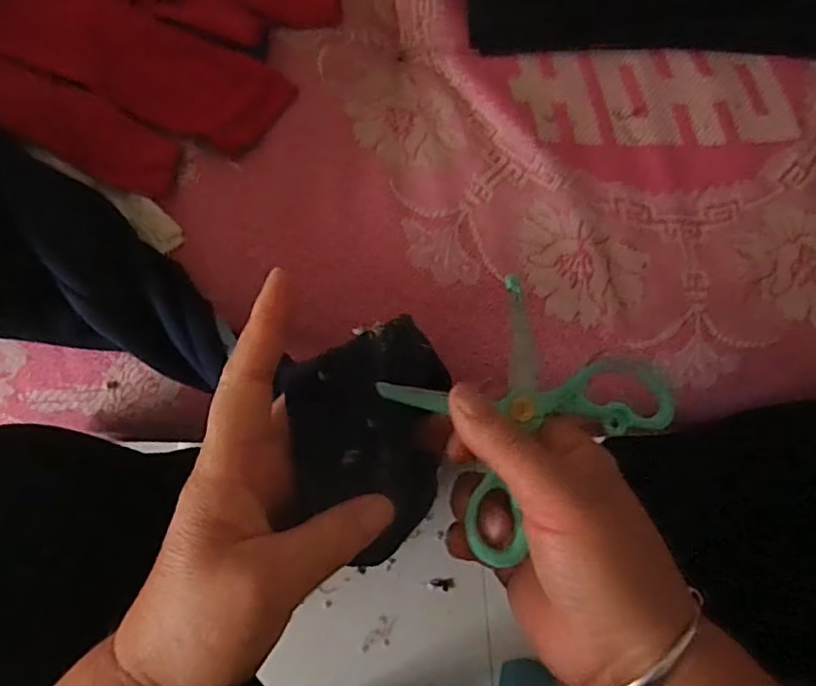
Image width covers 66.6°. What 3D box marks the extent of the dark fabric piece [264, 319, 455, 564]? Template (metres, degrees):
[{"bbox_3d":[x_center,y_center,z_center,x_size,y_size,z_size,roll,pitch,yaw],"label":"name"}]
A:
[{"bbox_3d":[-0.011,0.040,0.272,0.087,0.018,0.083,-27,91,-27],"label":"dark fabric piece"}]

